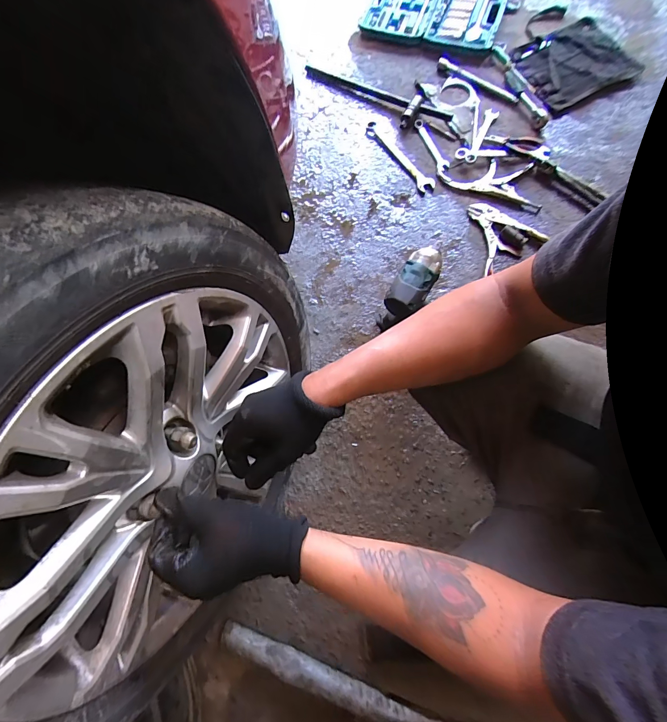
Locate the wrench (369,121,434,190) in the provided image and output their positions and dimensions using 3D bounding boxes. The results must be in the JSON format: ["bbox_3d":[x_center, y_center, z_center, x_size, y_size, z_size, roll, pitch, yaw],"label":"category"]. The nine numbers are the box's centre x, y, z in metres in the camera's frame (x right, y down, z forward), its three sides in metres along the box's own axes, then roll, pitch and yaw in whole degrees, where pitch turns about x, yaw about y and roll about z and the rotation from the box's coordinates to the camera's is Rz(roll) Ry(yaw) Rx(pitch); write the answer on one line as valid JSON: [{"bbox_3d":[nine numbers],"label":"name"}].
[{"bbox_3d":[0.169,-0.540,0.915,0.038,0.018,0.260,-33,77,-6],"label":"wrench"}]

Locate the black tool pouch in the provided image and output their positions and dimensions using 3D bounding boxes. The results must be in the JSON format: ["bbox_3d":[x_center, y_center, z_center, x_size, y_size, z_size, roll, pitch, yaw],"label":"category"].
[{"bbox_3d":[0.600,-0.807,0.924,0.256,0.023,0.298,-29,77,-5],"label":"black tool pouch"}]

